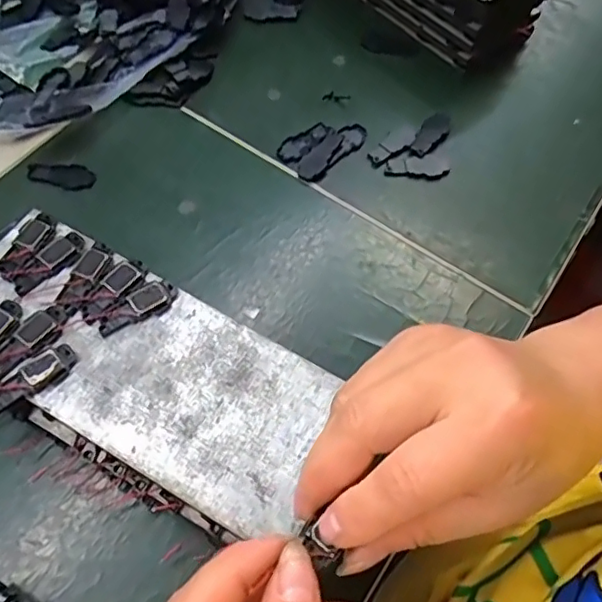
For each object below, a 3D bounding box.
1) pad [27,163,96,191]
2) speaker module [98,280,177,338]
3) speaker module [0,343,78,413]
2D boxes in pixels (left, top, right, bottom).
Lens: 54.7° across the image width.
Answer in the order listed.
[{"bbox_3d":[-0.142,-0.075,0.343,0.039,0.004,0.018,13,62,3],"label":"pad"},{"bbox_3d":[-0.077,0.003,0.273,0.039,0.006,0.014,-27,67,-17],"label":"speaker module"},{"bbox_3d":[-0.117,0.034,0.253,0.040,0.004,0.014,-37,70,-20],"label":"speaker module"}]

